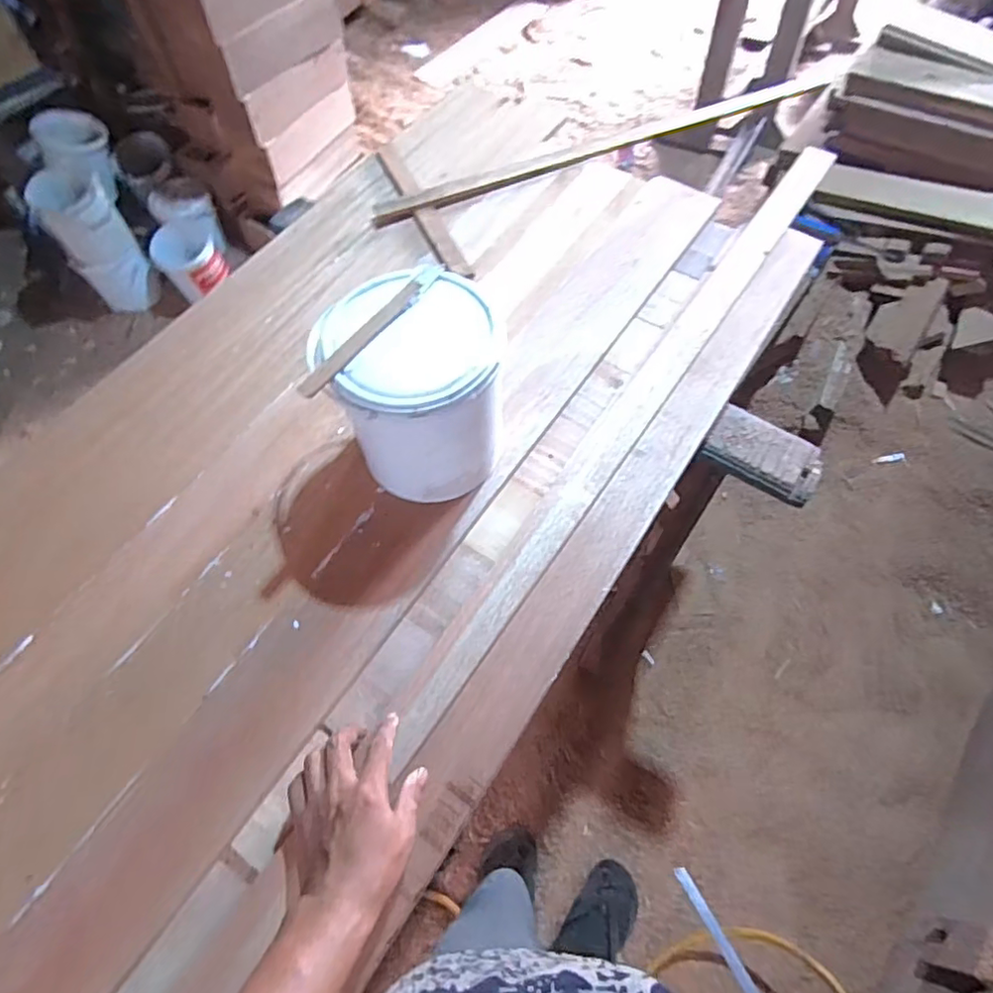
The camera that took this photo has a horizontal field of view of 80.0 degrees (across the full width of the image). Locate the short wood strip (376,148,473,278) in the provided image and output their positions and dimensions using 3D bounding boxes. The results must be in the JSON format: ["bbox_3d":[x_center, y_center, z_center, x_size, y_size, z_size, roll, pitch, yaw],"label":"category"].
[{"bbox_3d":[-0.118,-0.460,0.942,0.039,0.010,0.321,-23,66,-11],"label":"short wood strip"}]

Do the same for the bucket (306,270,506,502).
[{"bbox_3d":[-0.087,-0.105,0.657,0.162,0.214,0.154,0,64,0],"label":"bucket"}]

